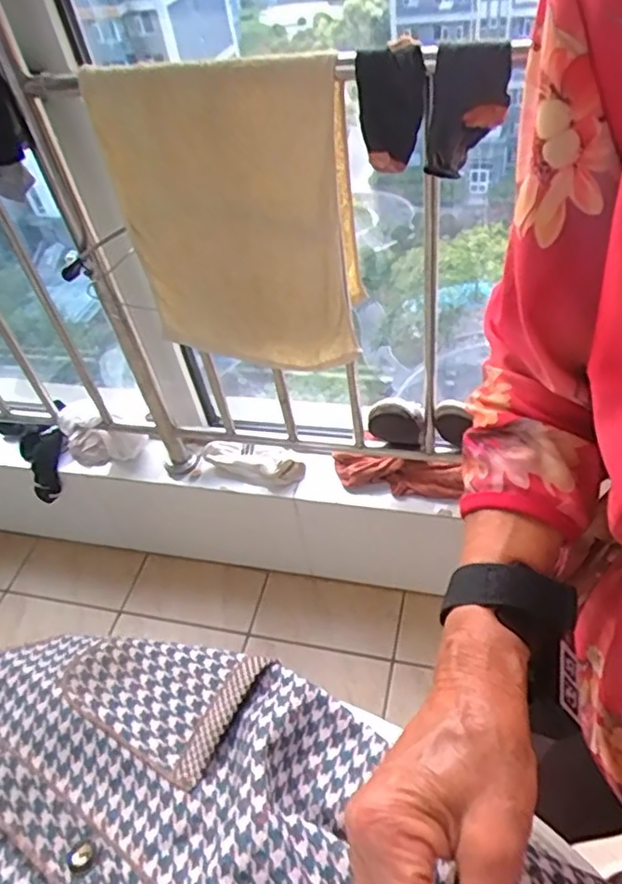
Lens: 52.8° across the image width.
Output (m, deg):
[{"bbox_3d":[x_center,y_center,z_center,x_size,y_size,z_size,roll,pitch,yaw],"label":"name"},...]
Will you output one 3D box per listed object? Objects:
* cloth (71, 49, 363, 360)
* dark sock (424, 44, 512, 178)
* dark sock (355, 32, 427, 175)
[{"bbox_3d":[-0.099,-0.269,0.803,0.301,0.367,0.108,7,47,13],"label":"cloth"},{"bbox_3d":[0.162,-0.342,0.651,0.078,0.118,0.035,4,46,10],"label":"dark sock"},{"bbox_3d":[0.080,-0.353,0.661,0.074,0.124,0.022,20,36,21],"label":"dark sock"}]

